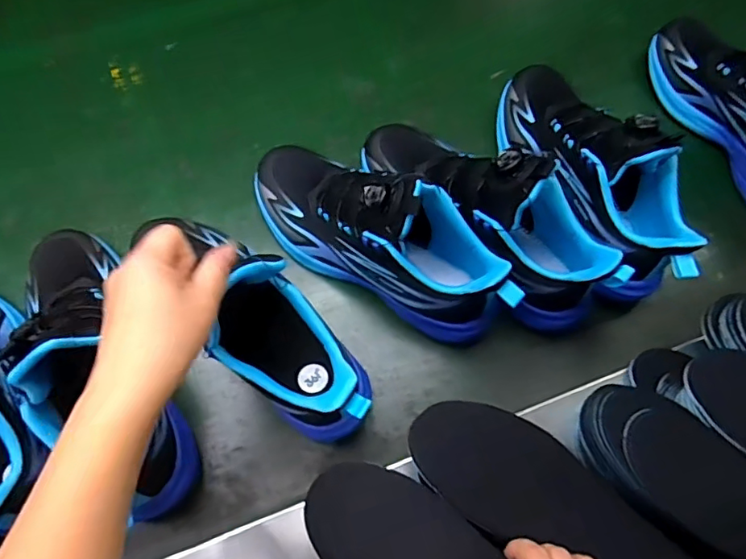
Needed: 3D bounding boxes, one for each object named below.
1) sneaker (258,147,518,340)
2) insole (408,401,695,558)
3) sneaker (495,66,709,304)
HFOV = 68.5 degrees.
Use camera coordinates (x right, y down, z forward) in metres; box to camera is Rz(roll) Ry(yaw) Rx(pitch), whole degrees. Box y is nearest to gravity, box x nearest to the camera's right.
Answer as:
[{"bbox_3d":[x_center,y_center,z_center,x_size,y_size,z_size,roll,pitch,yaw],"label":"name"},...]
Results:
[{"bbox_3d":[0.002,-0.044,0.512,0.270,0.154,0.095,31,74,3],"label":"sneaker"},{"bbox_3d":[0.152,0.184,0.425,0.263,0.022,0.088,33,72,14],"label":"insole"},{"bbox_3d":[0.216,-0.116,0.547,0.103,0.132,0.278,-13,69,-6],"label":"sneaker"}]

